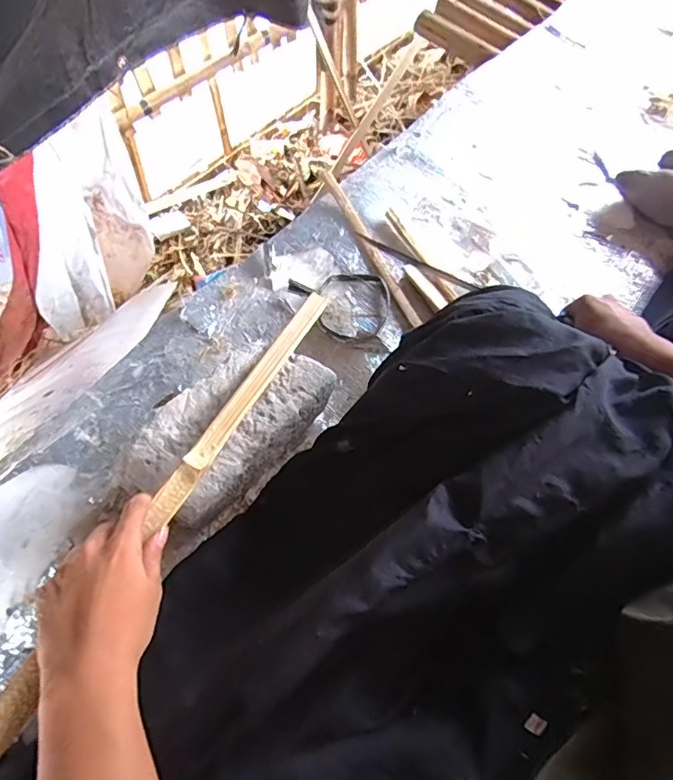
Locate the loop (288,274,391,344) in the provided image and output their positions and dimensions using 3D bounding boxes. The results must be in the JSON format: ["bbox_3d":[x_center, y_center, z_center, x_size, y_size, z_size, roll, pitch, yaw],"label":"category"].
[{"bbox_3d":[0.007,-0.117,0.732,0.145,0.018,0.114,-5,66,-4],"label":"loop"}]

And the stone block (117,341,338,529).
[{"bbox_3d":[-0.121,0.049,0.587,0.118,0.086,0.234,39,67,12],"label":"stone block"}]

